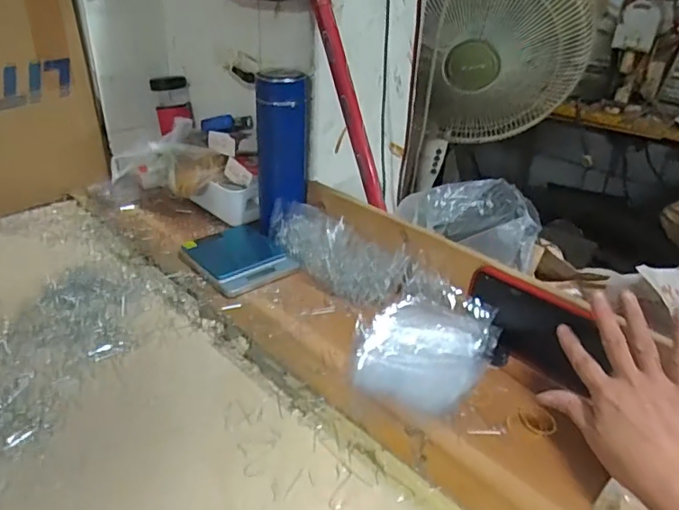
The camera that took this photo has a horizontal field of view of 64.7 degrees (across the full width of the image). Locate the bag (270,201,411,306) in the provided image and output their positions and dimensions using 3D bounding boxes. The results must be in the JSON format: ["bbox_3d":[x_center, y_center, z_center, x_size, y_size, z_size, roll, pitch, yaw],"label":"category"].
[{"bbox_3d":[-0.007,-0.005,0.682,0.078,0.053,0.196,-24,41,-39],"label":"bag"}]

